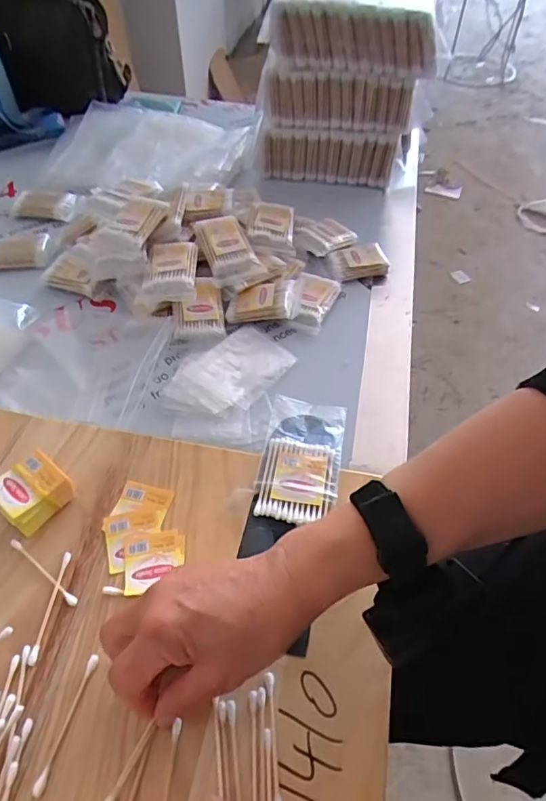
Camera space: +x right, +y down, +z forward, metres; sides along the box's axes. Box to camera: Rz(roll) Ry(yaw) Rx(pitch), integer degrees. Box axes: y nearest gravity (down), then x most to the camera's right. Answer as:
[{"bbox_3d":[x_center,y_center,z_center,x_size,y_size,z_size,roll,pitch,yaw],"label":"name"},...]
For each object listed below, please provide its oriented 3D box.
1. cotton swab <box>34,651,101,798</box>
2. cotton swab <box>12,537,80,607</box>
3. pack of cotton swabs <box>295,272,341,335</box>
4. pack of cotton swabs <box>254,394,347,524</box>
[{"bbox_3d":[-0.120,0.188,0.304,0.006,0.004,0.072,11,50,8],"label":"cotton swab"},{"bbox_3d":[-0.160,0.118,0.360,0.070,0.004,0.006,31,56,23],"label":"cotton swab"},{"bbox_3d":[0.045,-0.118,0.616,0.048,0.022,0.086,18,53,14],"label":"pack of cotton swabs"},{"bbox_3d":[0.024,0.045,0.428,0.063,0.007,0.118,8,50,6],"label":"pack of cotton swabs"}]

